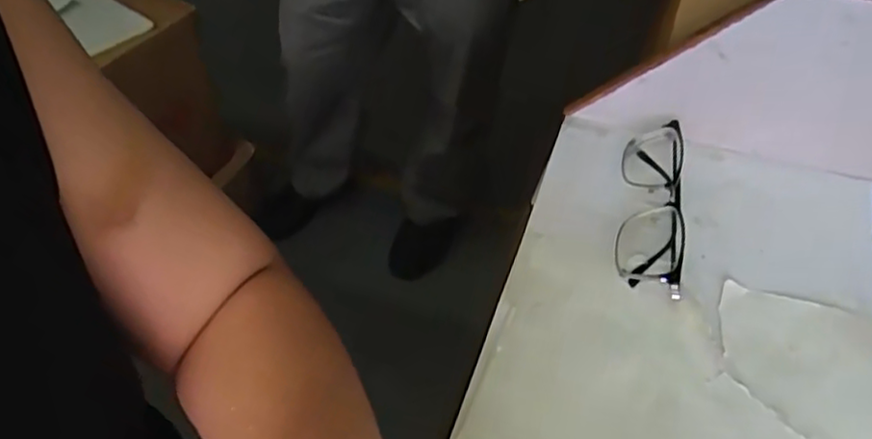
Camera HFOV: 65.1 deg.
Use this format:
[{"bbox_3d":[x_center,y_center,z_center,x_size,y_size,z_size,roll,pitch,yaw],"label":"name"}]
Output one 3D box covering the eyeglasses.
[{"bbox_3d":[0.143,-0.012,0.449,0.041,0.024,0.144,11,46,9],"label":"eyeglasses"}]

